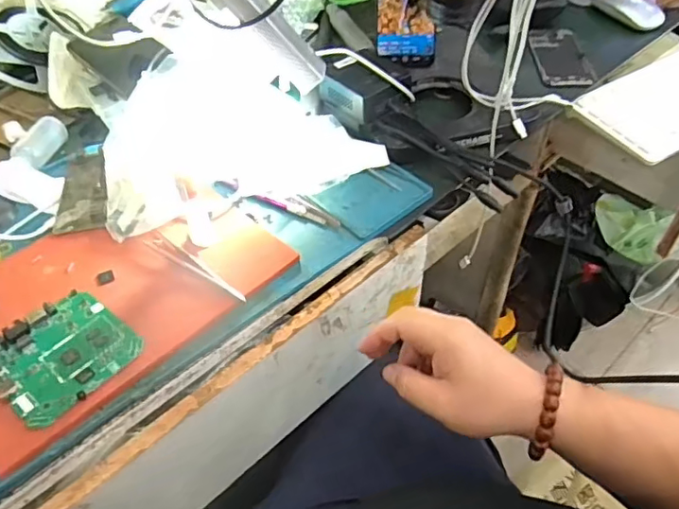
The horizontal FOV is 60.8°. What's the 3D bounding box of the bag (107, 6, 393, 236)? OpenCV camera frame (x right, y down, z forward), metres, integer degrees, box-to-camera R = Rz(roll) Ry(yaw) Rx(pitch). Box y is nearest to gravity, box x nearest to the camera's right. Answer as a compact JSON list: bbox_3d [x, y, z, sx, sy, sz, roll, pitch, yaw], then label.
[{"bbox_3d":[-0.125,-0.164,0.633,0.273,0.079,0.255,-16,49,-12],"label":"bag"}]

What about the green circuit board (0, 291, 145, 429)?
[{"bbox_3d":[-0.224,0.078,0.463,0.101,0.009,0.099,29,55,26],"label":"green circuit board"}]

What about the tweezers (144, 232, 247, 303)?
[{"bbox_3d":[-0.129,0.009,0.521,0.124,0.005,0.017,29,55,26],"label":"tweezers"}]

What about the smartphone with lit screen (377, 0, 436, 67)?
[{"bbox_3d":[0.081,-0.303,0.701,0.070,0.143,0.009,-2,27,2],"label":"smartphone with lit screen"}]

